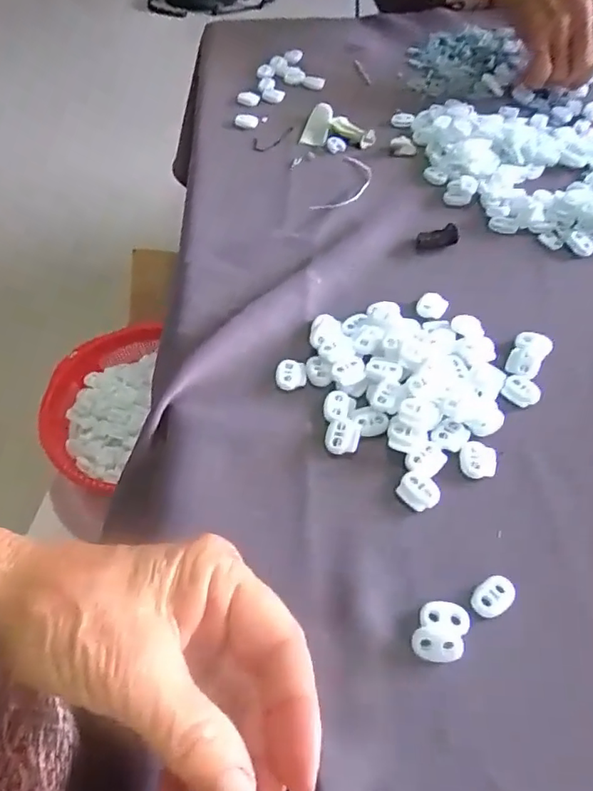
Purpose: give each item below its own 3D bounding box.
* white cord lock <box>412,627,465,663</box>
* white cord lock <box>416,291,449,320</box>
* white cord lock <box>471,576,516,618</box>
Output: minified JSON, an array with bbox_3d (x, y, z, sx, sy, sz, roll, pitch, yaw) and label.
[{"bbox_3d":[0.065,0.116,0.261,0.023,0.008,0.013,7,54,7],"label":"white cord lock"},{"bbox_3d":[0.094,-0.063,0.393,0.020,0.006,0.020,-1,53,1],"label":"white cord lock"},{"bbox_3d":[0.095,0.098,0.274,0.022,0.006,0.015,-34,59,-21],"label":"white cord lock"}]

